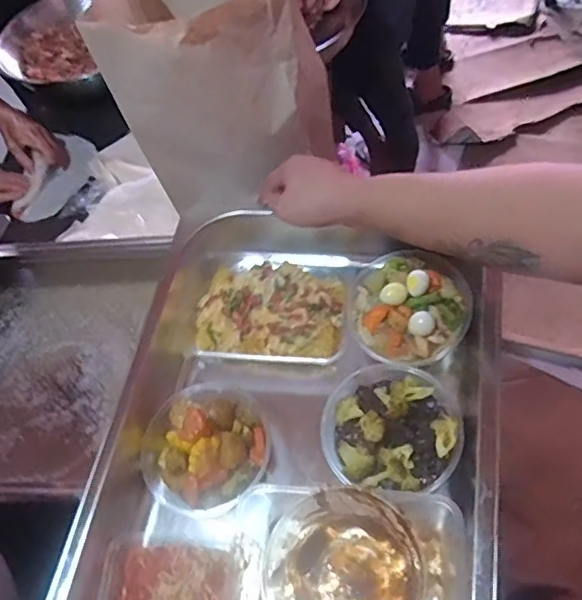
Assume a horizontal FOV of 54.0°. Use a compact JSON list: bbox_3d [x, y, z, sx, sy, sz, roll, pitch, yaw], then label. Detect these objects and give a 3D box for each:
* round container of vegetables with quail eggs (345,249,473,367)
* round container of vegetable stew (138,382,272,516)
[{"bbox_3d":[0.110,0.006,0.541,0.109,0.041,0.121,1,61,4],"label":"round container of vegetables with quail eggs"},{"bbox_3d":[-0.080,0.137,0.533,0.116,0.045,0.116,-2,61,3],"label":"round container of vegetable stew"}]

